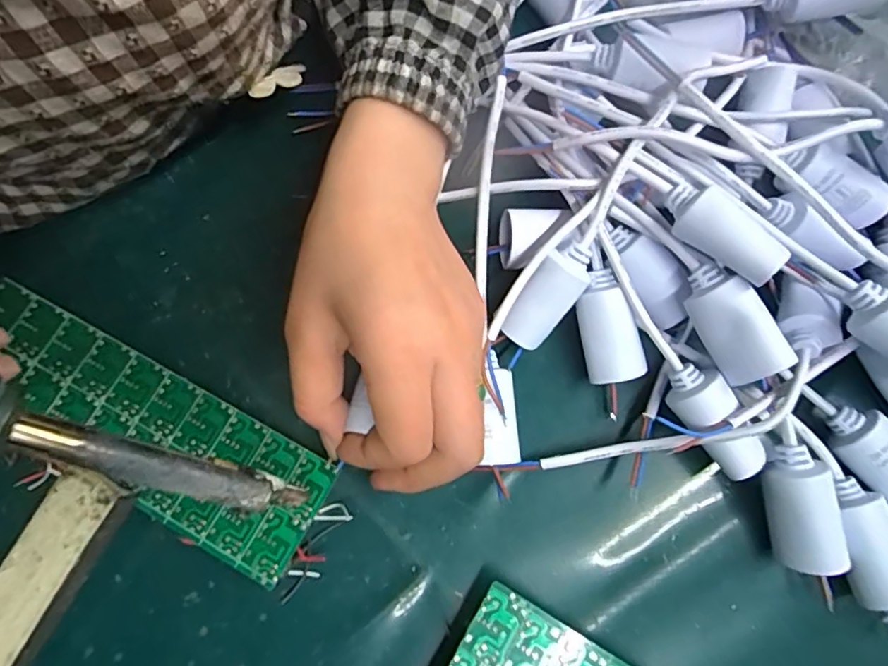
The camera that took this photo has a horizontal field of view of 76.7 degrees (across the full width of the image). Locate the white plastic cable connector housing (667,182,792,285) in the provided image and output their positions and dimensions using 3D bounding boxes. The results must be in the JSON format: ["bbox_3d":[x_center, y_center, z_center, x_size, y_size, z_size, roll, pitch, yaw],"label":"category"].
[{"bbox_3d":[0.115,-0.042,0.231,0.017,0.021,0.053,-36,62,-8],"label":"white plastic cable connector housing"}]

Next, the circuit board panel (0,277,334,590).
[{"bbox_3d":[-0.141,0.038,0.260,0.186,0.005,0.058,34,78,7],"label":"circuit board panel"}]

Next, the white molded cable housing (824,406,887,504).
[{"bbox_3d":[0.192,0.056,0.249,0.027,0.023,0.050,-42,79,-9],"label":"white molded cable housing"}]

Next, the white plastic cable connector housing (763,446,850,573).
[{"bbox_3d":[0.151,0.074,0.237,0.021,0.019,0.053,-11,91,-2],"label":"white plastic cable connector housing"}]

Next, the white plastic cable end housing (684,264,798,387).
[{"bbox_3d":[0.123,-0.005,0.237,0.021,0.022,0.051,-25,76,-6],"label":"white plastic cable end housing"}]

